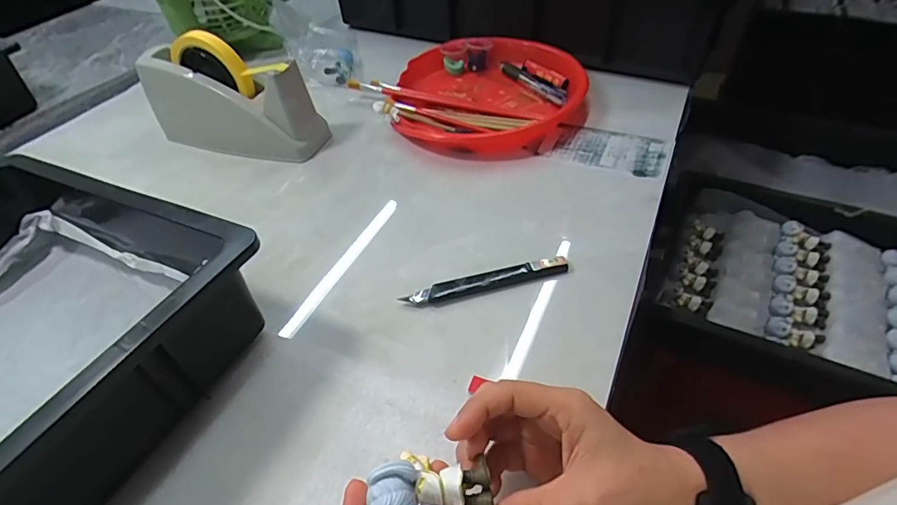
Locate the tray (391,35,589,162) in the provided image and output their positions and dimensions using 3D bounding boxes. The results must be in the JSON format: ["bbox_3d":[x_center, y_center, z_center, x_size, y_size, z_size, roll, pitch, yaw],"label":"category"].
[{"bbox_3d":[0.040,-0.206,0.617,0.240,0.043,0.240,-29,49,-22],"label":"tray"}]

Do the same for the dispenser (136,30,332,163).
[{"bbox_3d":[-0.257,-0.186,0.572,0.208,0.118,0.076,14,48,19],"label":"dispenser"}]

